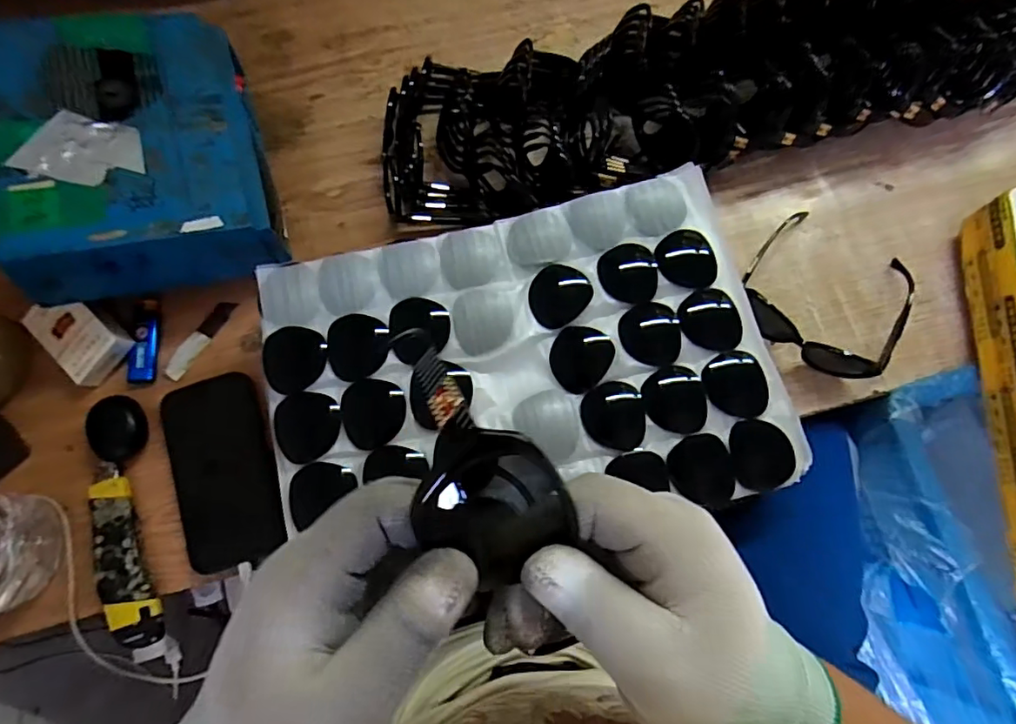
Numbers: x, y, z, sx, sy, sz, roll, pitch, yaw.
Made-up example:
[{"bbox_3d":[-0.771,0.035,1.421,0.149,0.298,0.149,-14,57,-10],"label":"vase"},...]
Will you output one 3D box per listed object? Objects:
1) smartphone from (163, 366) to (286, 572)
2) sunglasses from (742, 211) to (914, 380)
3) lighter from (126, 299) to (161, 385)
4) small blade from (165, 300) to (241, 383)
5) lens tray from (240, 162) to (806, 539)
[{"bbox_3d":[-0.255,0.096,0.484,0.083,0.013,0.165,-15,76,-4],"label":"smartphone"},{"bbox_3d":[0.304,-0.071,0.521,0.148,0.042,0.146,31,77,8],"label":"sunglasses"},{"bbox_3d":[-0.343,-0.019,0.512,0.023,0.017,0.080,-9,75,-3],"label":"lighter"},{"bbox_3d":[-0.297,-0.023,0.526,0.023,0.010,0.088,28,77,7],"label":"small blade"},{"bbox_3d":[0.013,0.002,0.447,0.401,0.045,0.270,-9,76,-3],"label":"lens tray"}]

